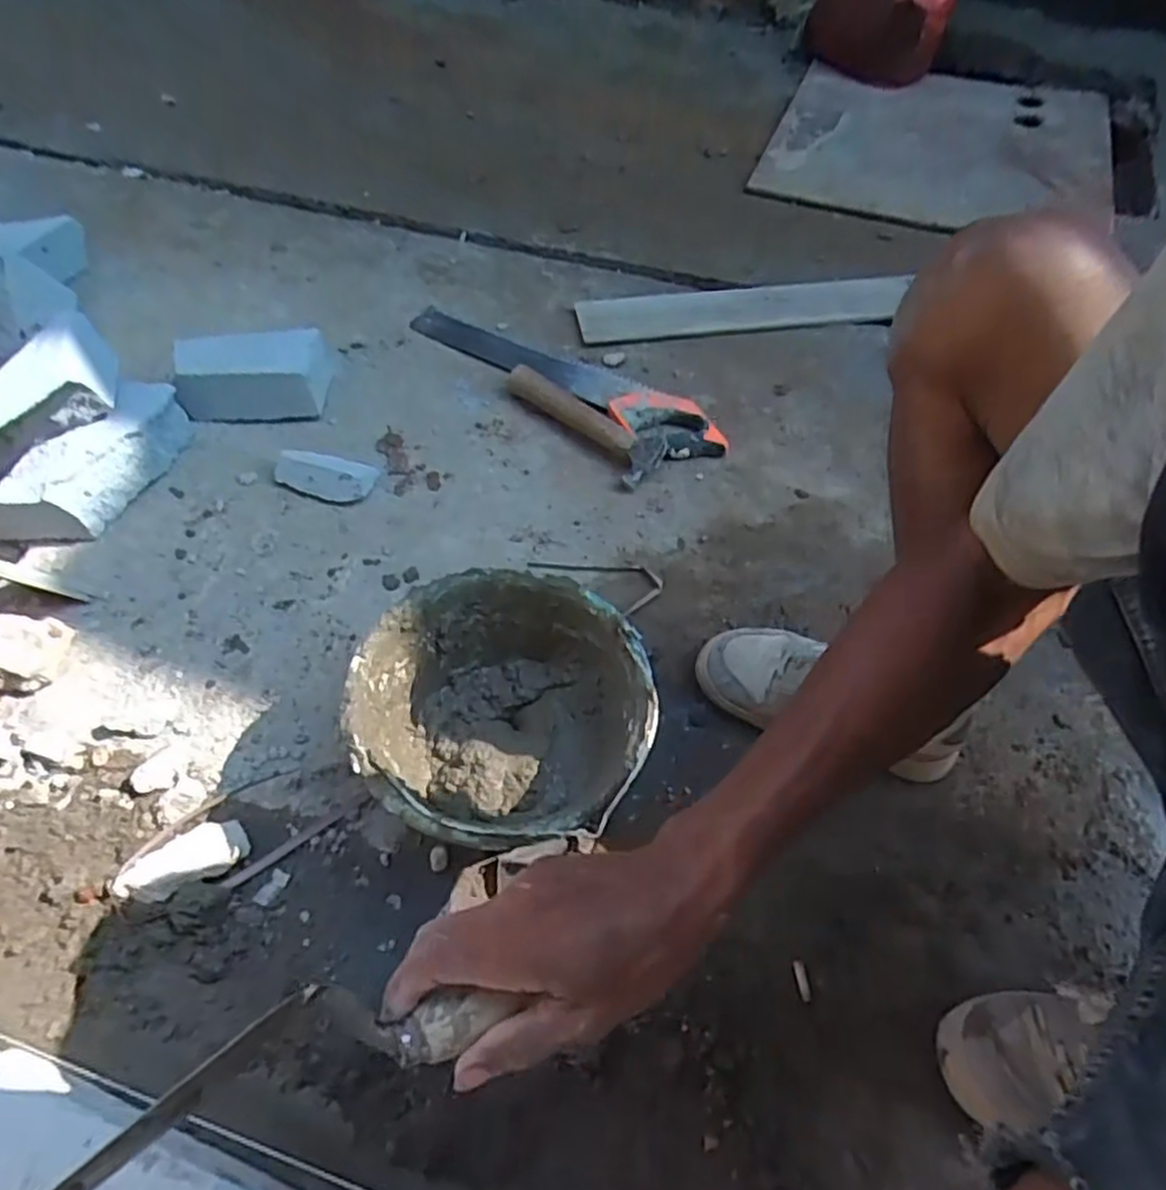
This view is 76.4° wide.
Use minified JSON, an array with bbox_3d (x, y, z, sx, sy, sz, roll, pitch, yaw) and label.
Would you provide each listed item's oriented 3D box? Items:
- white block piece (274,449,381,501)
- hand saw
[{"bbox_3d":[-0.333,-0.157,0.955,0.125,0.023,0.061,9,55,6],"label":"white block piece"},{"bbox_3d":[-0.027,-0.328,1.096,0.530,0.029,0.110,32,60,20],"label":"hand saw"}]

